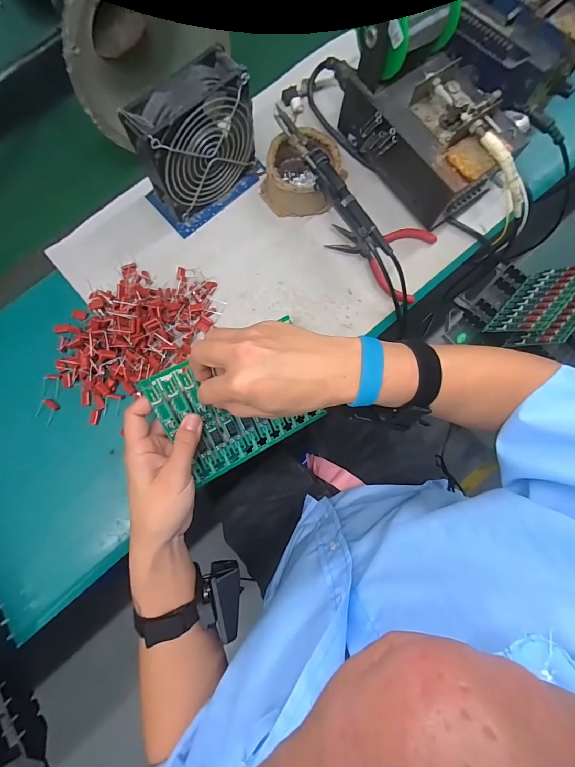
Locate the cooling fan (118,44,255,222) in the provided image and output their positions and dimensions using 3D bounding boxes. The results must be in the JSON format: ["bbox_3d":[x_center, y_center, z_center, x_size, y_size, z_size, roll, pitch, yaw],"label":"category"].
[{"bbox_3d":[-0.095,-0.251,0.376,0.124,0.124,0.044,-40,84,-6],"label":"cooling fan"}]

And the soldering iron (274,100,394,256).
[{"bbox_3d":[0.042,-0.222,0.381,0.027,0.017,0.211,-34,84,-6],"label":"soldering iron"}]

